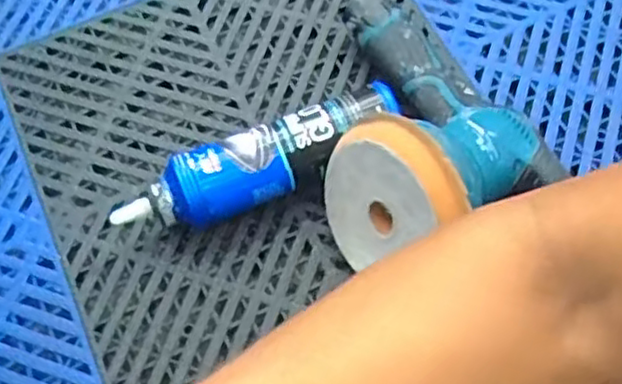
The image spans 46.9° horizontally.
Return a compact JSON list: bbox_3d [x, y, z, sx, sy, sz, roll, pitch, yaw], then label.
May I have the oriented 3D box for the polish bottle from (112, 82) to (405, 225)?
[{"bbox_3d":[-0.041,-0.019,0.599,0.246,0.064,0.058,-21,64,-7],"label":"polish bottle"}]

